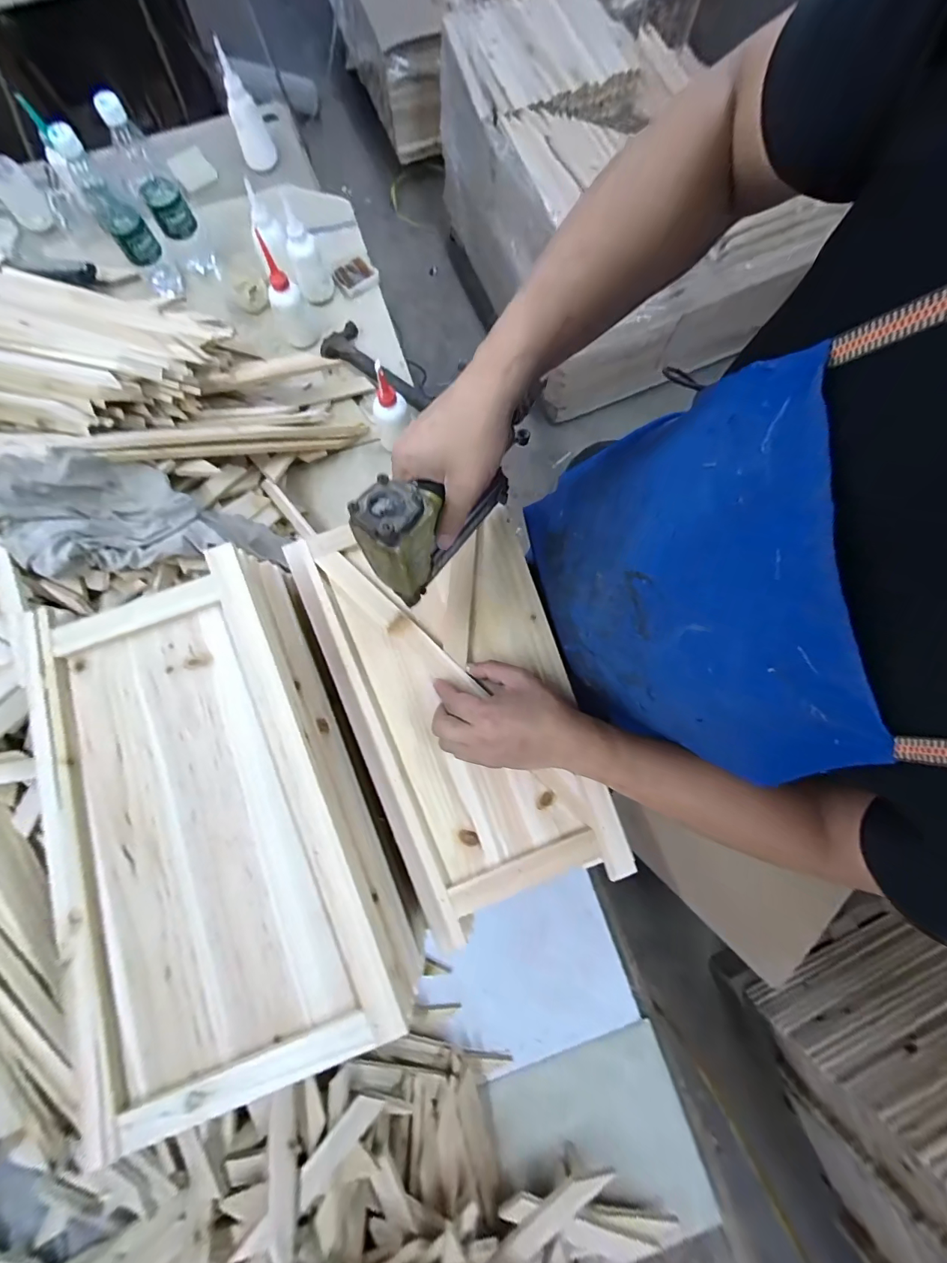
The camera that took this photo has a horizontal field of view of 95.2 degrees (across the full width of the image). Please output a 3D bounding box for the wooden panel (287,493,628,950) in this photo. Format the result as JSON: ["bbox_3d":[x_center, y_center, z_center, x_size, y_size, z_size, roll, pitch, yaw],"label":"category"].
[{"bbox_3d":[-0.016,0.062,0.469,0.244,0.033,0.429,-21,80,-5],"label":"wooden panel"}]

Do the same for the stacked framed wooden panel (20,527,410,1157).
[{"bbox_3d":[-0.243,0.162,0.425,0.264,0.096,0.452,-17,80,-5],"label":"stacked framed wooden panel"}]

